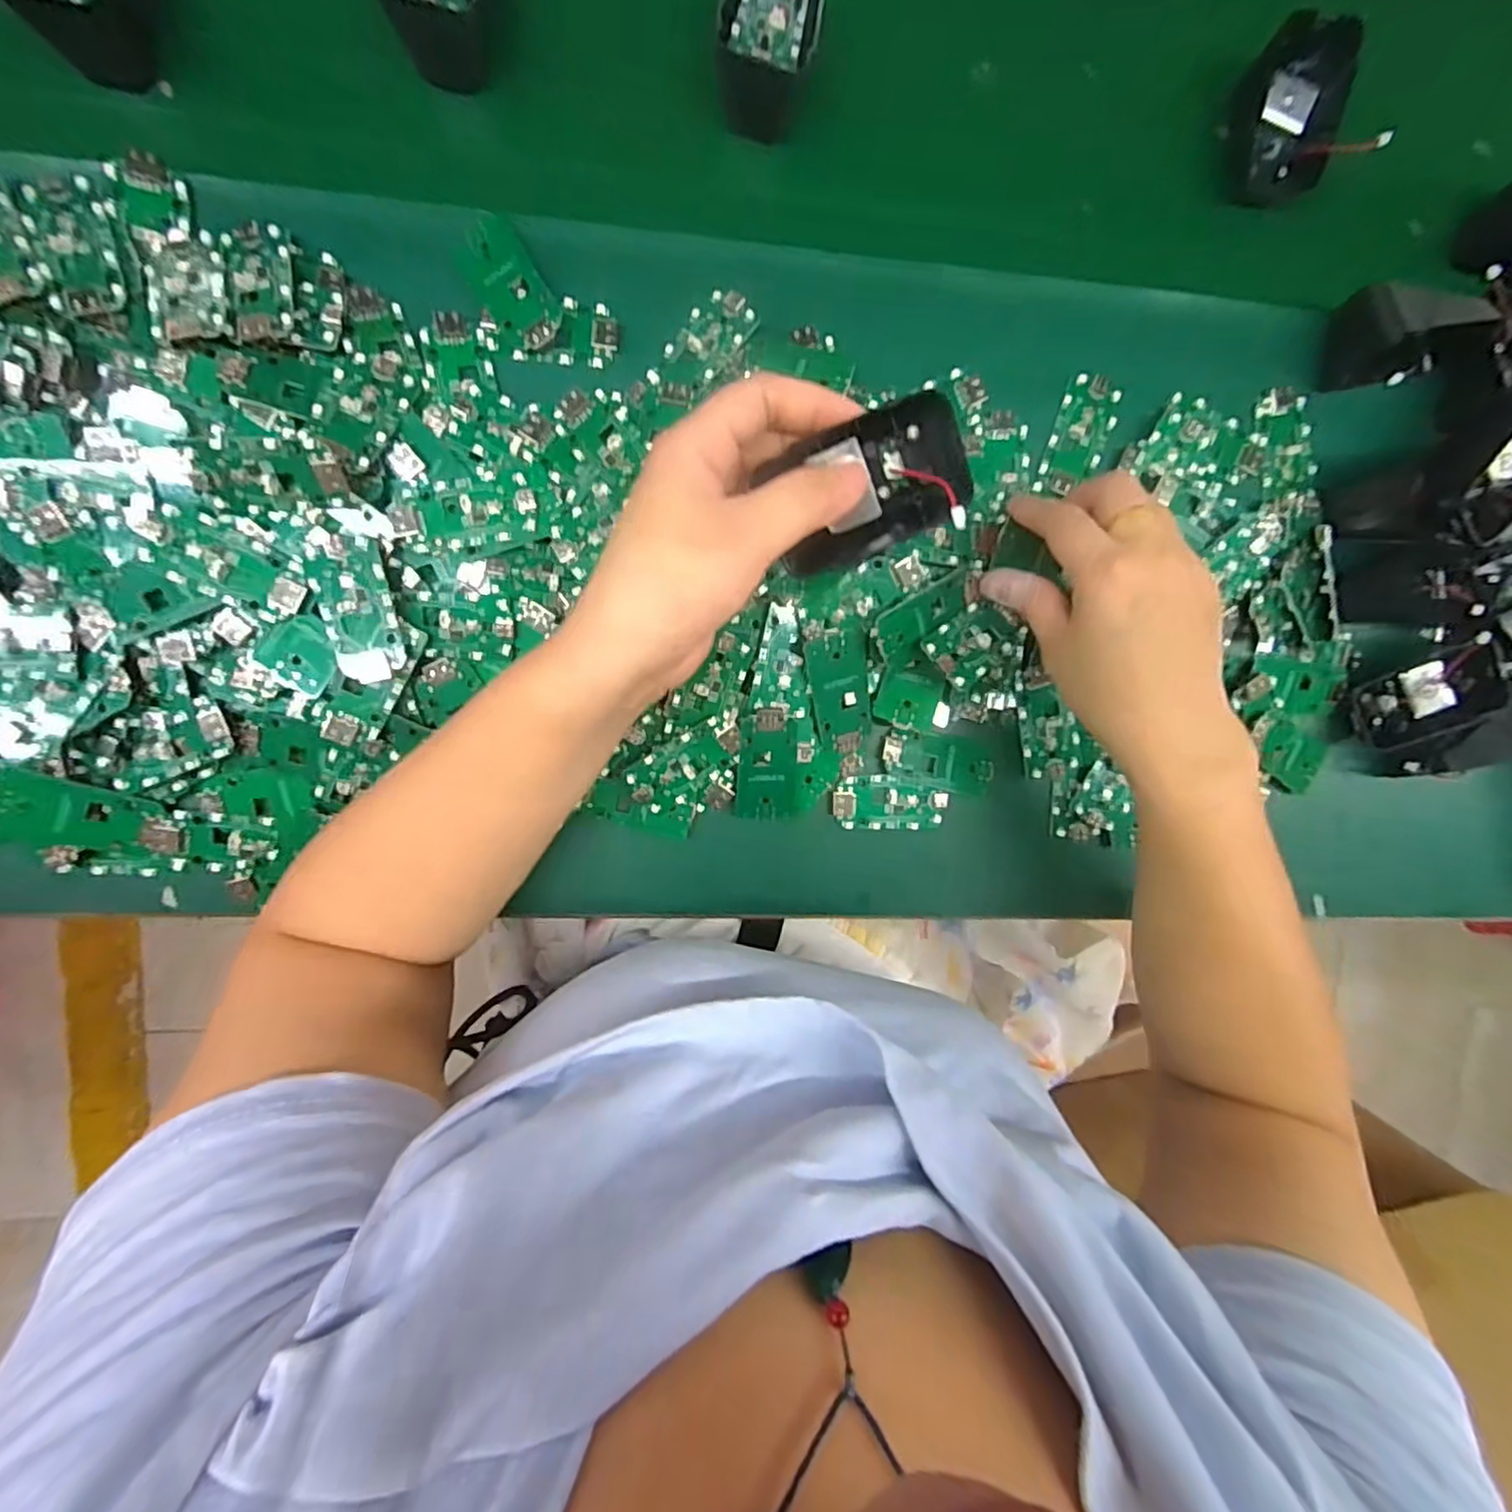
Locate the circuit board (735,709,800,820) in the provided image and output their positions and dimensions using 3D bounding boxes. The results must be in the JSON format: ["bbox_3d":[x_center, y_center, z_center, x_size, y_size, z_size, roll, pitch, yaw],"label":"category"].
[{"bbox_3d":[0.006,0.005,0.346,0.030,0.004,0.063,0,118,-7],"label":"circuit board"}]

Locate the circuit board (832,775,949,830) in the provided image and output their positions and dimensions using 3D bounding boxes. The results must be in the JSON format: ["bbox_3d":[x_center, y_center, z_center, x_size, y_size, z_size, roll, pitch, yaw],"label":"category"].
[{"bbox_3d":[0.074,0.026,0.368,0.063,0.004,0.029,2,96,-7],"label":"circuit board"}]

